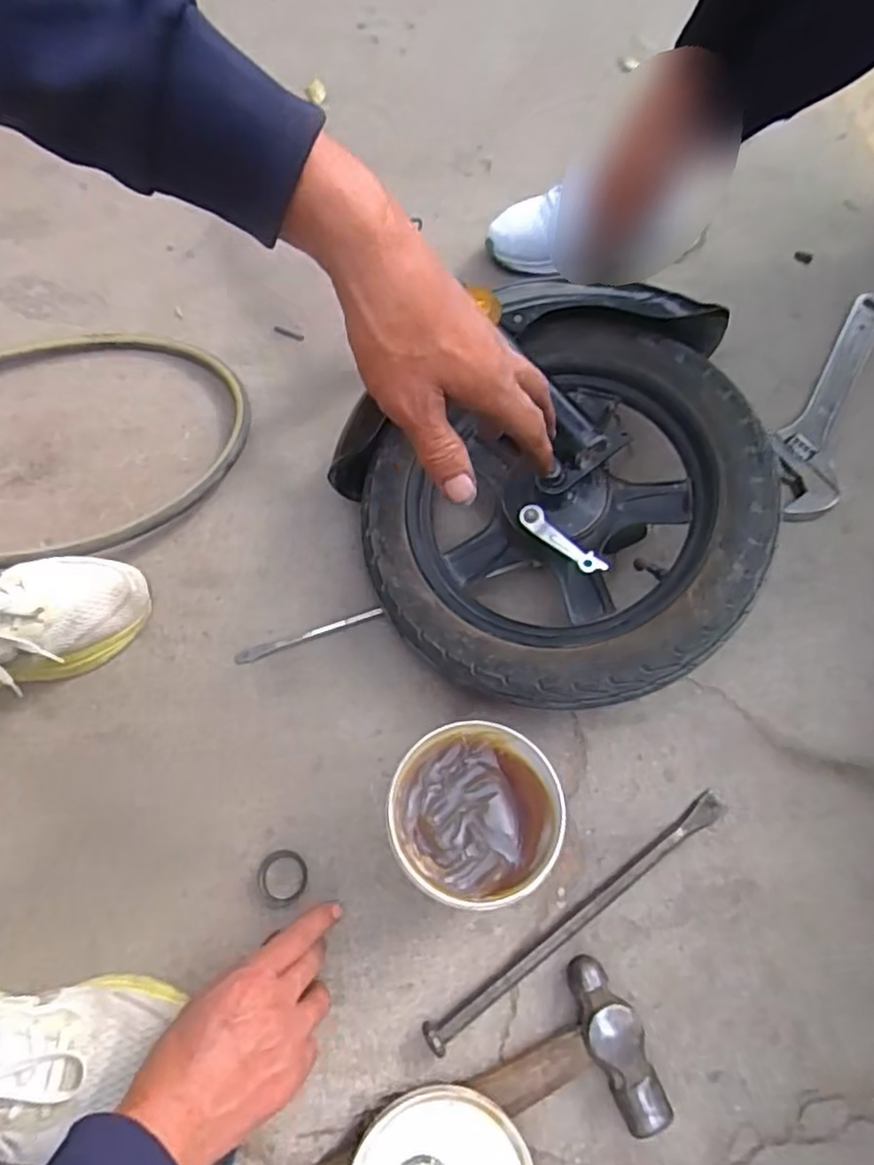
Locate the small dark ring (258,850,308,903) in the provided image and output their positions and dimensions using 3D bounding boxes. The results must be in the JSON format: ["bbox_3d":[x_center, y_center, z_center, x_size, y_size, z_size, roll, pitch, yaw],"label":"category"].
[{"bbox_3d":[-0.125,0.236,0.538,0.039,0.004,0.039,1,64,-2],"label":"small dark ring"}]

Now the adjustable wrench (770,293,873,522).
[{"bbox_3d":[0.455,-0.213,0.777,0.077,0.023,0.374,27,66,10],"label":"adjustable wrench"}]

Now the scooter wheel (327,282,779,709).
[{"bbox_3d":[0.092,-0.084,0.592,0.375,0.130,0.375,-3,75,12],"label":"scooter wheel"}]

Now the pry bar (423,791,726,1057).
[{"bbox_3d":[0.119,0.262,0.532,0.302,0.020,0.019,-31,69,-16],"label":"pry bar"}]

